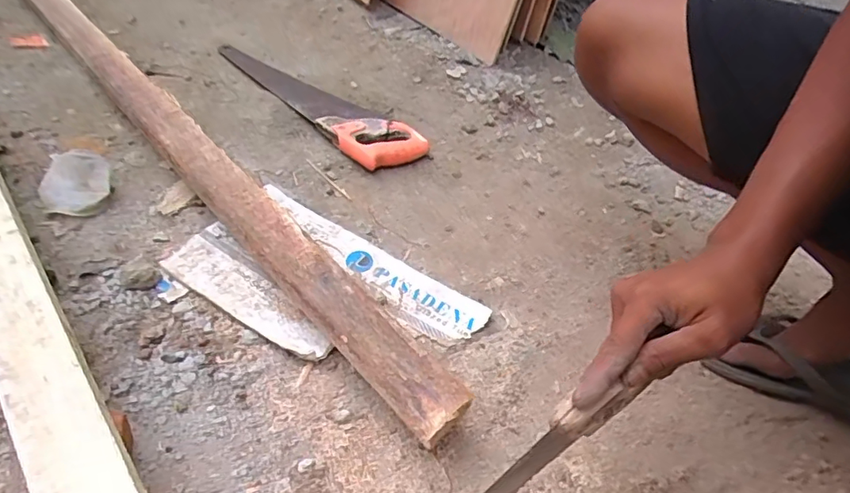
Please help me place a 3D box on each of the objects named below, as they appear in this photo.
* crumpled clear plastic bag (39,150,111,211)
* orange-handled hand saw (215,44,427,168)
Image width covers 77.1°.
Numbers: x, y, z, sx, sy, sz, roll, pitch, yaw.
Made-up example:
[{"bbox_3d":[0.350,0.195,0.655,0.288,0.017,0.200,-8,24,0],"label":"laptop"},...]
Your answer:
[{"bbox_3d":[-0.460,-0.082,0.704,0.087,0.051,0.086,-25,52,-27],"label":"crumpled clear plastic bag"},{"bbox_3d":[-0.197,-0.277,0.931,0.122,0.032,0.517,-27,53,-29],"label":"orange-handled hand saw"}]

